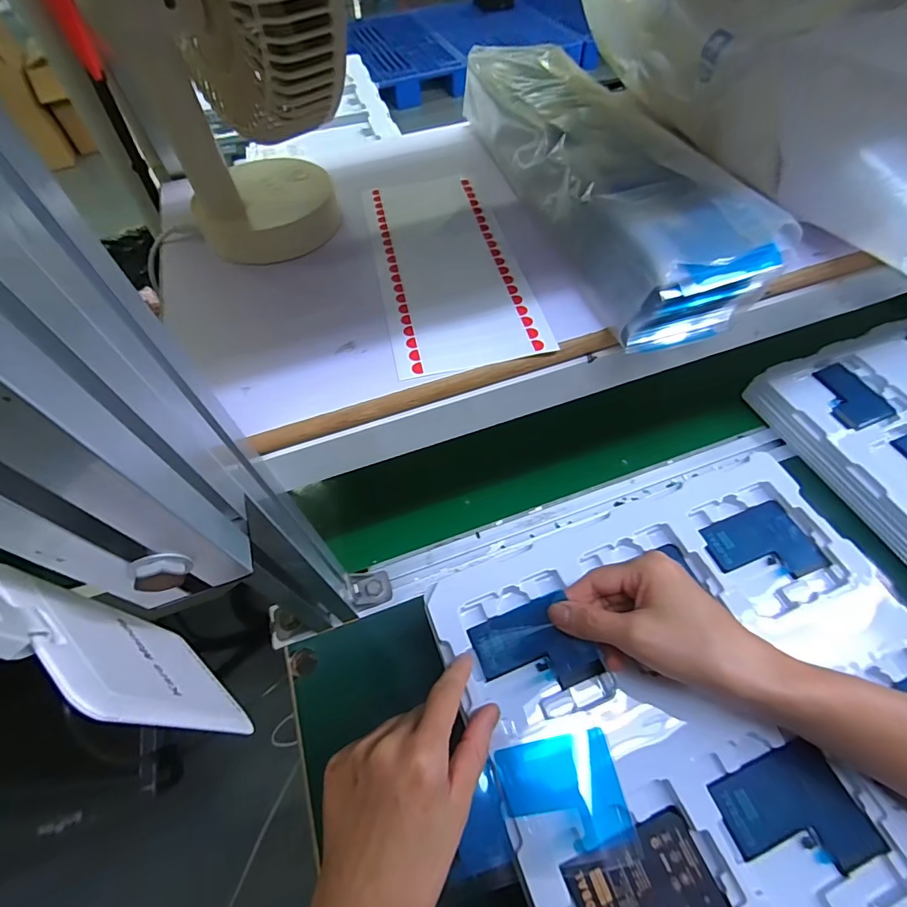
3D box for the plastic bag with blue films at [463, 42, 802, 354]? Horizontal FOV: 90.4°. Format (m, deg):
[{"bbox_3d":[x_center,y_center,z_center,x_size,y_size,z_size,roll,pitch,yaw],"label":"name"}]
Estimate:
[{"bbox_3d":[0.092,-0.195,0.314,0.091,0.063,0.314,-18,58,-9],"label":"plastic bag with blue films"}]

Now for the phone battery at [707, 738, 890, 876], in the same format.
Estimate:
[{"bbox_3d":[0.202,0.215,0.267,0.078,0.004,0.061,-19,58,-9],"label":"phone battery"}]

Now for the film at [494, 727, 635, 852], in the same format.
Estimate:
[{"bbox_3d":[0.064,0.202,0.269,0.066,0.023,0.054,-11,57,-4],"label":"film"}]

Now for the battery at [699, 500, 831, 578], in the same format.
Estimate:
[{"bbox_3d":[0.244,0.074,0.358,0.080,0.004,0.059,-18,58,-9],"label":"battery"}]

